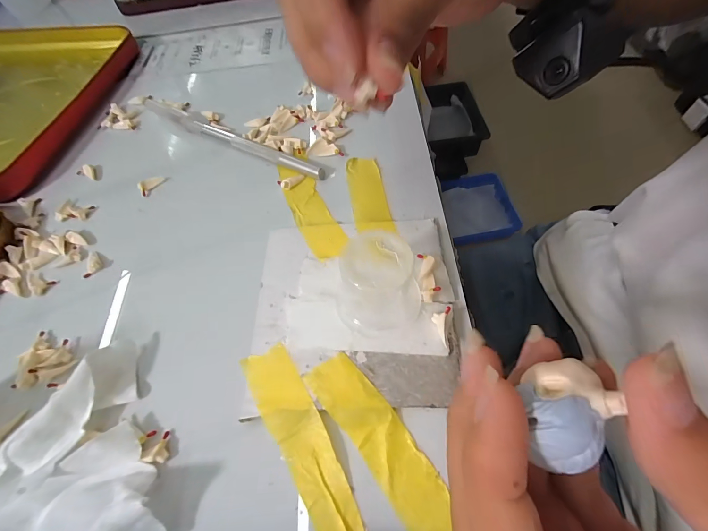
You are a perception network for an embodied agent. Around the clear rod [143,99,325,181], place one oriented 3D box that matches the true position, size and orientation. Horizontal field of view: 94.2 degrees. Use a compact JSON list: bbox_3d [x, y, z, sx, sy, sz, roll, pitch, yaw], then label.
[{"bbox_3d":[-0.082,-0.085,0.218,0.149,0.009,0.011,24,65,19],"label":"clear rod"}]

